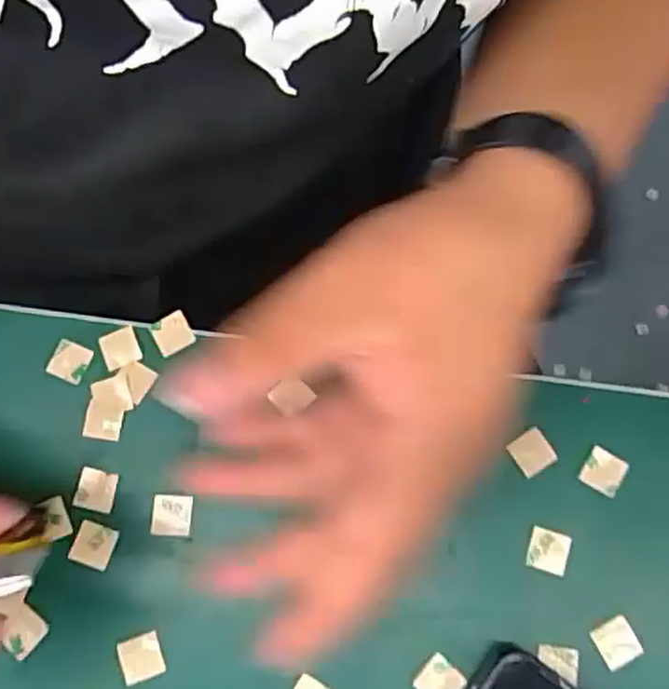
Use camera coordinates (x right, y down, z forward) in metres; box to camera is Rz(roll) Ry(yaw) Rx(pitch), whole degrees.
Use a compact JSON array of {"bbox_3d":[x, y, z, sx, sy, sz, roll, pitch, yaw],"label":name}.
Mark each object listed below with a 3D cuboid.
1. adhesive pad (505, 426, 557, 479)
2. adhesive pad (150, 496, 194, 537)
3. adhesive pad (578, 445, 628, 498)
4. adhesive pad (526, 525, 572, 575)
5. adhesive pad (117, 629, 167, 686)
[{"bbox_3d":[0.079,0.043,0.296,0.016,0.004,0.016,-33,89,-5],"label":"adhesive pad"},{"bbox_3d":[-0.065,0.068,0.292,0.016,0.004,0.016,0,76,0],"label":"adhesive pad"},{"bbox_3d":[0.108,0.051,0.297,0.016,0.004,0.016,32,78,7],"label":"adhesive pad"},{"bbox_3d":[0.084,0.081,0.291,0.015,0.004,0.015,17,77,4],"label":"adhesive pad"},{"bbox_3d":[-0.074,0.119,0.280,0.016,0.004,0.016,-19,77,-5],"label":"adhesive pad"}]

